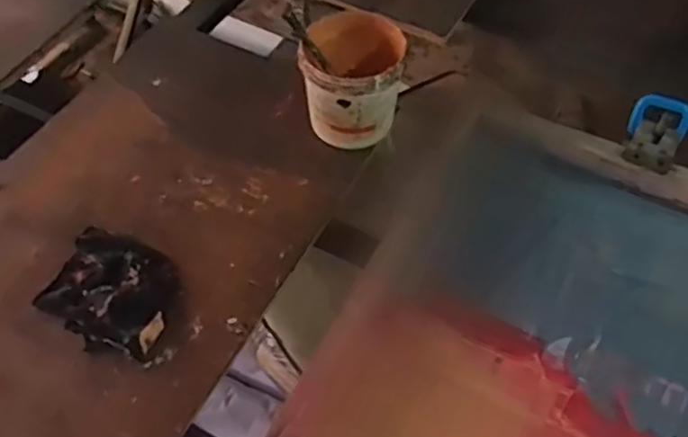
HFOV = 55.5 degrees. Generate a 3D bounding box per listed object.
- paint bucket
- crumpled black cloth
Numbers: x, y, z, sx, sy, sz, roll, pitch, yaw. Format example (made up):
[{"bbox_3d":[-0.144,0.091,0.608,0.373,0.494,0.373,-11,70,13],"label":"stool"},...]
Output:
[{"bbox_3d":[0.010,-0.170,0.821,0.122,0.122,0.127,8,55,6],"label":"paint bucket"},{"bbox_3d":[-0.243,0.078,0.705,0.147,0.029,0.121,22,58,15],"label":"crumpled black cloth"}]

